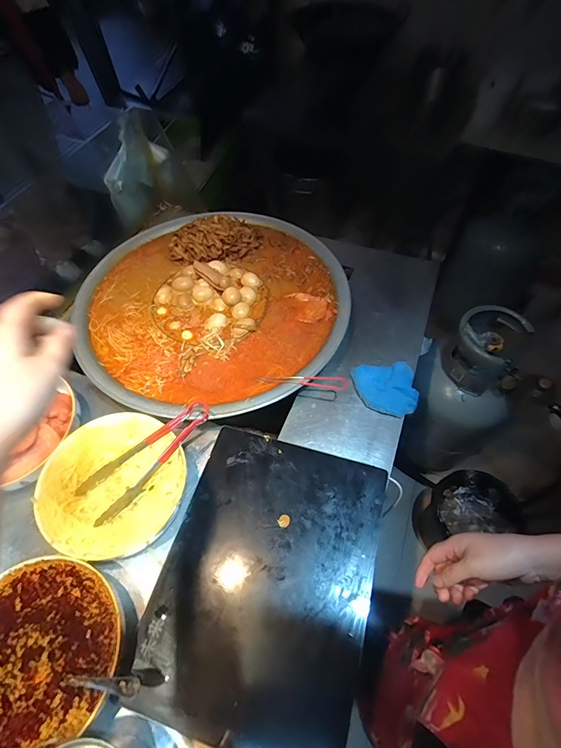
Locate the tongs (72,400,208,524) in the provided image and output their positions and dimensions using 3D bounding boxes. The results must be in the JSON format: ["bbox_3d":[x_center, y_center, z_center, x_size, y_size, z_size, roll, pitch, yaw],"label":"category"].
[{"bbox_3d":[-0.209,0.131,0.616,0.234,0.042,0.073,-38,63,-23],"label":"tongs"}]

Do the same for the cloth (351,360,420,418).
[{"bbox_3d":[0.203,0.029,0.730,0.109,0.036,0.104,-4,55,-2],"label":"cloth"}]

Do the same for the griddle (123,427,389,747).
[{"bbox_3d":[-0.014,0.291,0.562,0.286,0.032,0.393,13,56,10],"label":"griddle"}]

